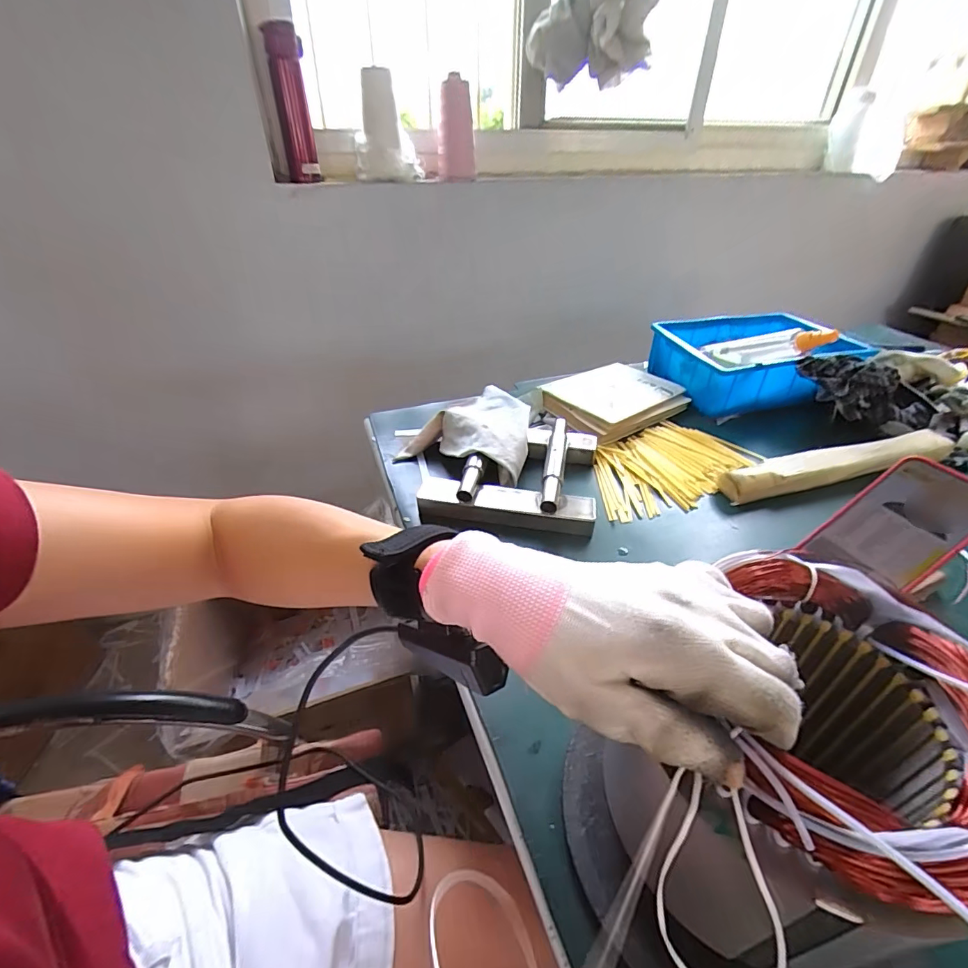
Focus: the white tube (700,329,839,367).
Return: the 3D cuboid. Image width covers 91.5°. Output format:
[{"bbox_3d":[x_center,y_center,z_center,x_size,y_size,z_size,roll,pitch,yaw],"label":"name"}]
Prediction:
[{"bbox_3d":[0.402,-0.192,0.676,0.035,0.044,0.183,-26,19,-31],"label":"white tube"}]

